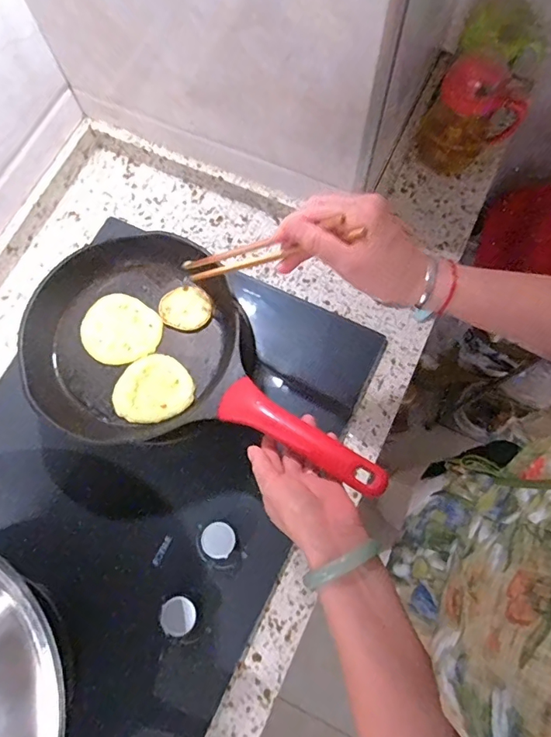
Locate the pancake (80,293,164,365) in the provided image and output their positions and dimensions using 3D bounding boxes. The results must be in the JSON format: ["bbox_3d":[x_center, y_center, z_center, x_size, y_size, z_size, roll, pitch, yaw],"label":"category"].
[{"bbox_3d":[-0.186,-0.046,0.567,0.091,0.007,0.083,0,74,2],"label":"pancake"}]

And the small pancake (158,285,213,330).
[{"bbox_3d":[-0.109,-0.073,0.578,0.061,0.006,0.056,0,74,2],"label":"small pancake"}]

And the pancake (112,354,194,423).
[{"bbox_3d":[-0.144,0.023,0.548,0.090,0.008,0.075,-14,74,-2],"label":"pancake"}]

